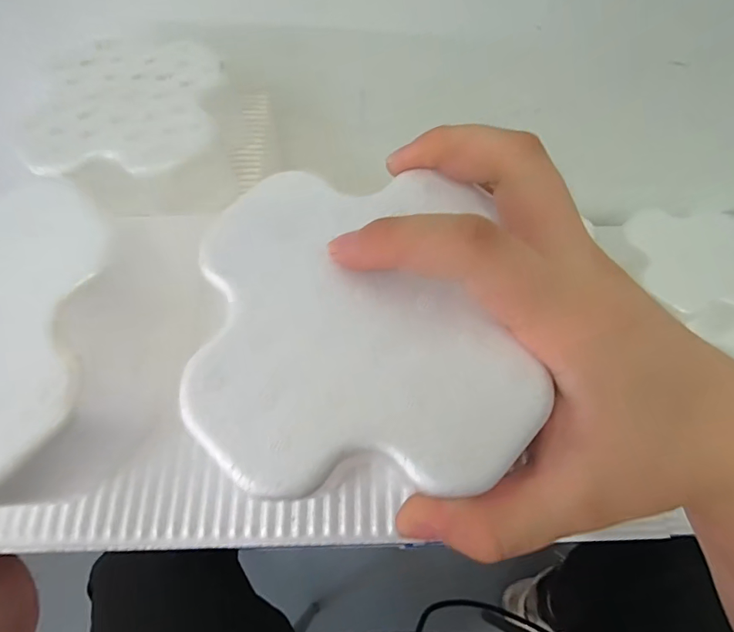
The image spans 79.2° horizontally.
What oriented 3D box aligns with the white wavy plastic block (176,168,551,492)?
[{"bbox_3d":[-0.002,-0.001,0.148,0.108,0.013,0.108,-1,62,-1],"label":"white wavy plastic block"}]

